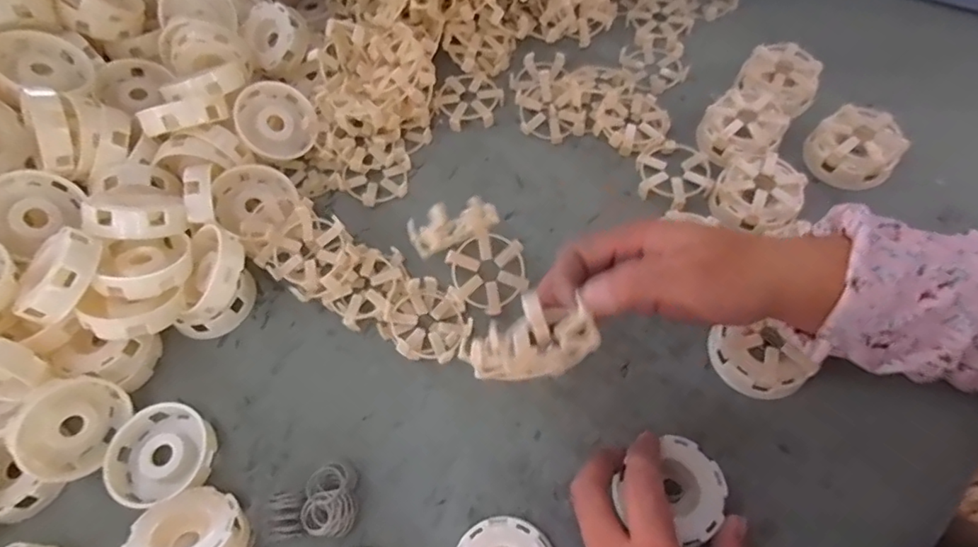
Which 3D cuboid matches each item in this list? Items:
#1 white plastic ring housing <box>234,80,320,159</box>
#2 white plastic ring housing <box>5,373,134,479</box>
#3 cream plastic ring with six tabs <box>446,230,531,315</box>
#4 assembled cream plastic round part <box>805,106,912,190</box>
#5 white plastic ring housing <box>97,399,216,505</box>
[{"bbox_3d":[-0.183,-0.132,0.476,0.066,0.022,0.066,10,71,-32],"label":"white plastic ring housing"},{"bbox_3d":[-0.285,0.103,0.379,0.022,0.062,0.065,12,62,33],"label":"white plastic ring housing"},{"bbox_3d":[0.001,0.000,0.417,0.058,0.005,0.059,0,90,-11],"label":"cream plastic ring with six tabs"},{"bbox_3d":[0.302,-0.104,0.460,0.065,0.028,0.065,-42,67,-17],"label":"assembled cream plastic round part"},{"bbox_3d":[-0.227,0.125,0.385,0.070,0.019,0.063,-15,62,-4],"label":"white plastic ring housing"}]

